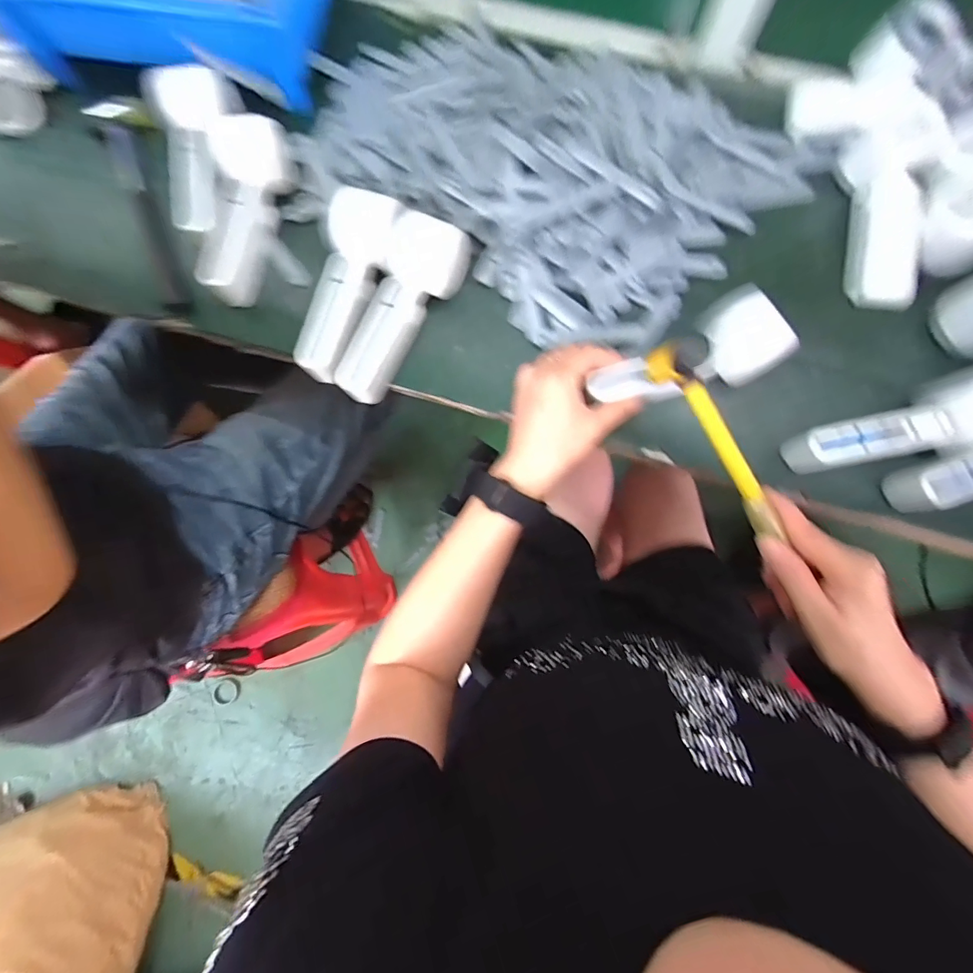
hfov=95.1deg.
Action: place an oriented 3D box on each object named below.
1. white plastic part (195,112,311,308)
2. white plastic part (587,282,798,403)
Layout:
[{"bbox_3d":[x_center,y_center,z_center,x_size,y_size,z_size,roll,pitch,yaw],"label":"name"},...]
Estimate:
[{"bbox_3d":[-0.216,-0.252,0.411,0.077,0.033,0.168,5,85,-36],"label":"white plastic part"},{"bbox_3d":[0.161,-0.107,0.364,0.160,0.052,0.061,-19,78,-11],"label":"white plastic part"}]

